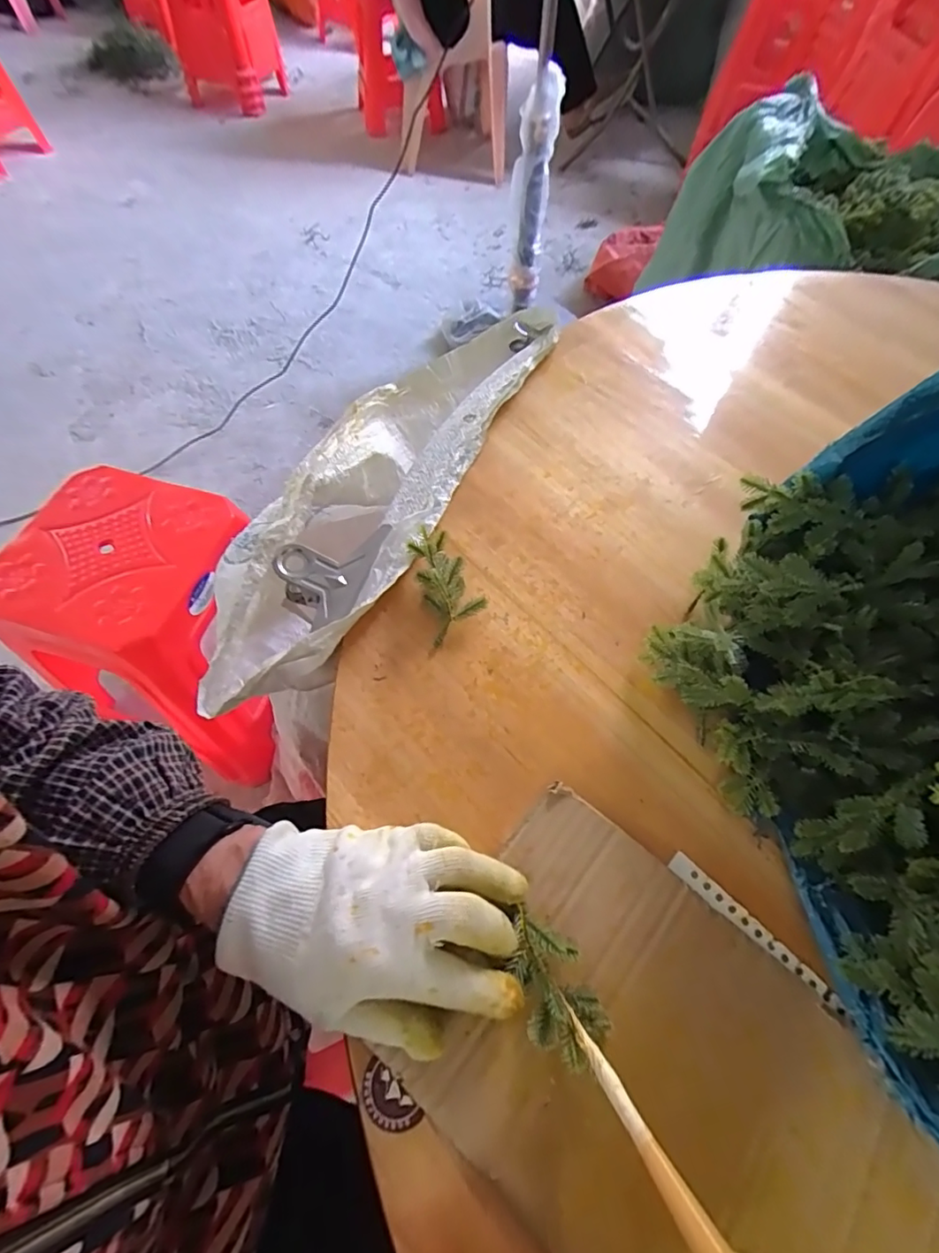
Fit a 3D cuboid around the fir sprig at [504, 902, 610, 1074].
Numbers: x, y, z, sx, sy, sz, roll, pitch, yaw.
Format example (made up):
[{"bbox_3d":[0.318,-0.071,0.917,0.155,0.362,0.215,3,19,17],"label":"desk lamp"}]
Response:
[{"bbox_3d":[0.041,0.180,0.266,0.038,0.017,0.067,-23,65,-16],"label":"fir sprig"}]

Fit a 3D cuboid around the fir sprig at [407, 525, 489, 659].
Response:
[{"bbox_3d":[-0.017,-0.031,0.386,0.045,0.025,0.094,-14,75,-12],"label":"fir sprig"}]

